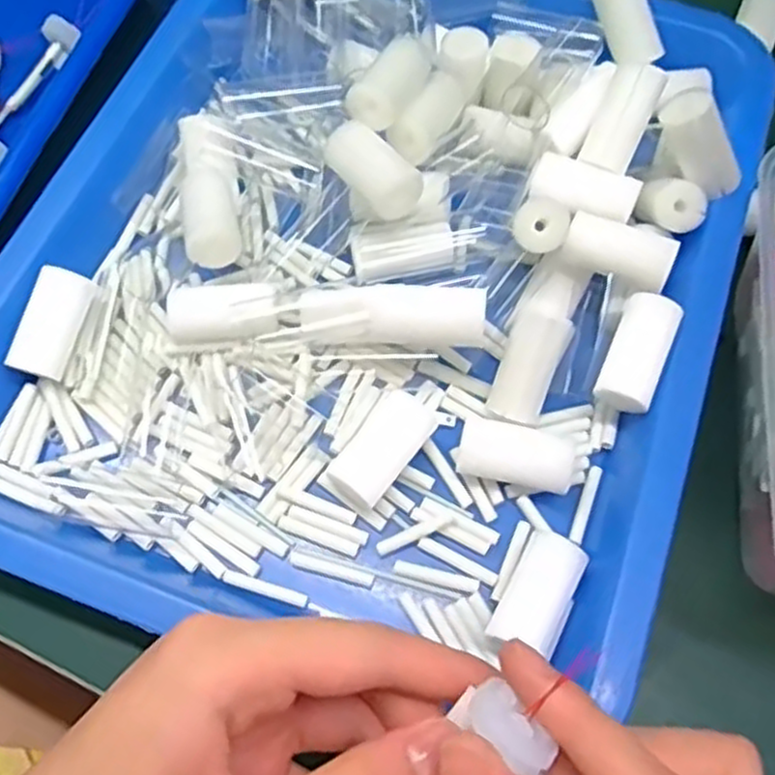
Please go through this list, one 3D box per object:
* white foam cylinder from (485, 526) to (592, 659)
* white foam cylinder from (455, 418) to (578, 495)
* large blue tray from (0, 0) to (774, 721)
[{"bbox_3d":[0.050,0.070,0.259,0.020,0.019,0.040,28,70,12],"label":"white foam cylinder"},{"bbox_3d":[0.046,0.026,0.278,0.040,0.018,0.020,12,67,6],"label":"white foam cylinder"},{"bbox_3d":[-0.002,-0.059,0.302,0.262,0.050,0.328,18,68,8],"label":"large blue tray"}]

